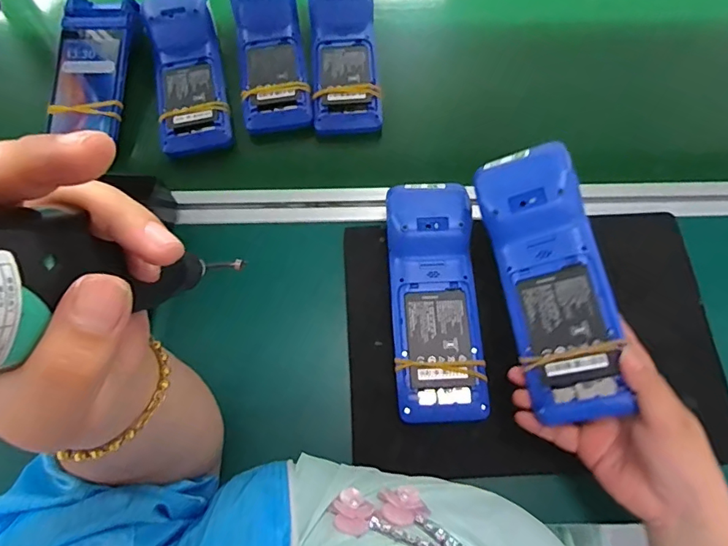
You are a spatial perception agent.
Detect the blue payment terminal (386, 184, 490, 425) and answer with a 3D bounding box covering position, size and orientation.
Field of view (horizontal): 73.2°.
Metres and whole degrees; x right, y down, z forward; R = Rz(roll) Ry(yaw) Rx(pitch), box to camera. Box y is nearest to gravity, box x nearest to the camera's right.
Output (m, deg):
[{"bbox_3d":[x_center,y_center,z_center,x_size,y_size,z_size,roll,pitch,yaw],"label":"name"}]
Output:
[{"bbox_3d":[0.068,0.022,0.453,0.081,0.043,0.219,-2,69,0],"label":"blue payment terminal"}]

